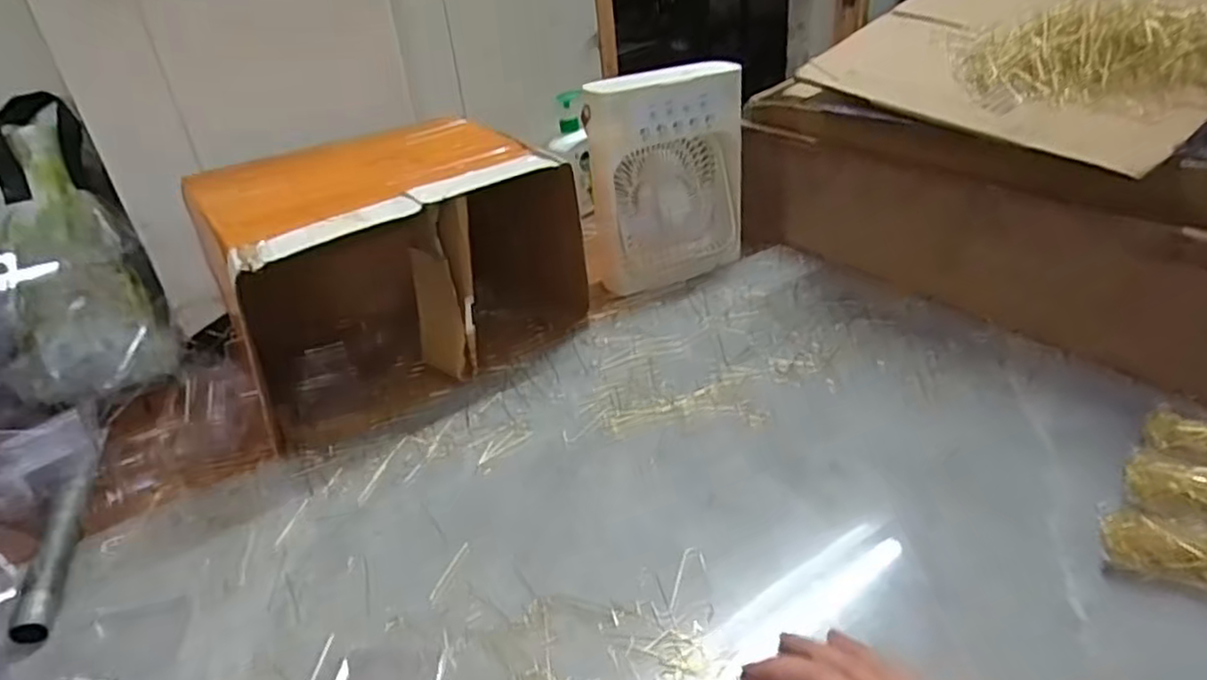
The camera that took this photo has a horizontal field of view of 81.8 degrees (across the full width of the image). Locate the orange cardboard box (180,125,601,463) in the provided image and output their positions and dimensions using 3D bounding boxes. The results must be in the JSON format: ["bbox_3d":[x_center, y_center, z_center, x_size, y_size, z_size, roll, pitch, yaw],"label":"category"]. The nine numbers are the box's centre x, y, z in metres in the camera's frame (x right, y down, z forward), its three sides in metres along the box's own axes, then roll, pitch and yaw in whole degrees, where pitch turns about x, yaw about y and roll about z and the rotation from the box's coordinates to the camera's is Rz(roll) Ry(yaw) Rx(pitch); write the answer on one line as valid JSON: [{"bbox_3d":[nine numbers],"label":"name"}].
[{"bbox_3d":[-0.235,-0.091,0.757,0.346,0.212,0.270,-24,35,-30],"label":"orange cardboard box"}]

